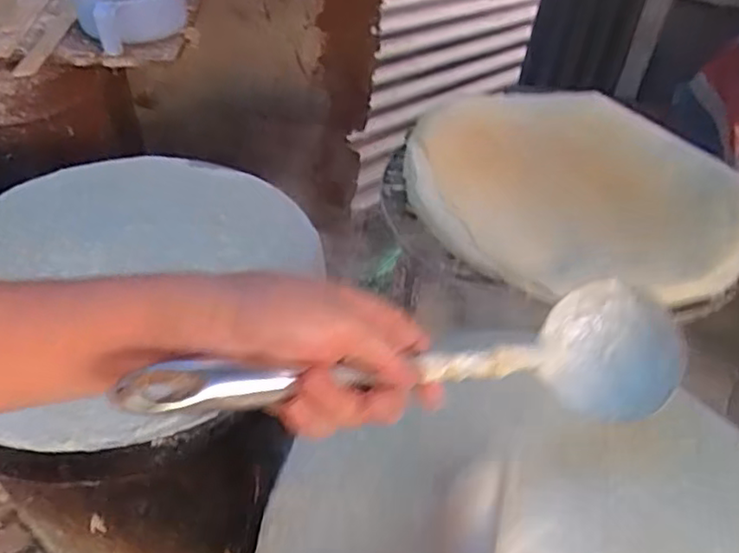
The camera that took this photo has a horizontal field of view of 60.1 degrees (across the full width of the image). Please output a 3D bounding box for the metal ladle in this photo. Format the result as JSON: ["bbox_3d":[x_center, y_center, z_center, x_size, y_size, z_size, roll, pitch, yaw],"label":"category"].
[{"bbox_3d":[0.043,0.052,0.360,0.346,0.076,0.065,1,39,-31],"label":"metal ladle"}]

